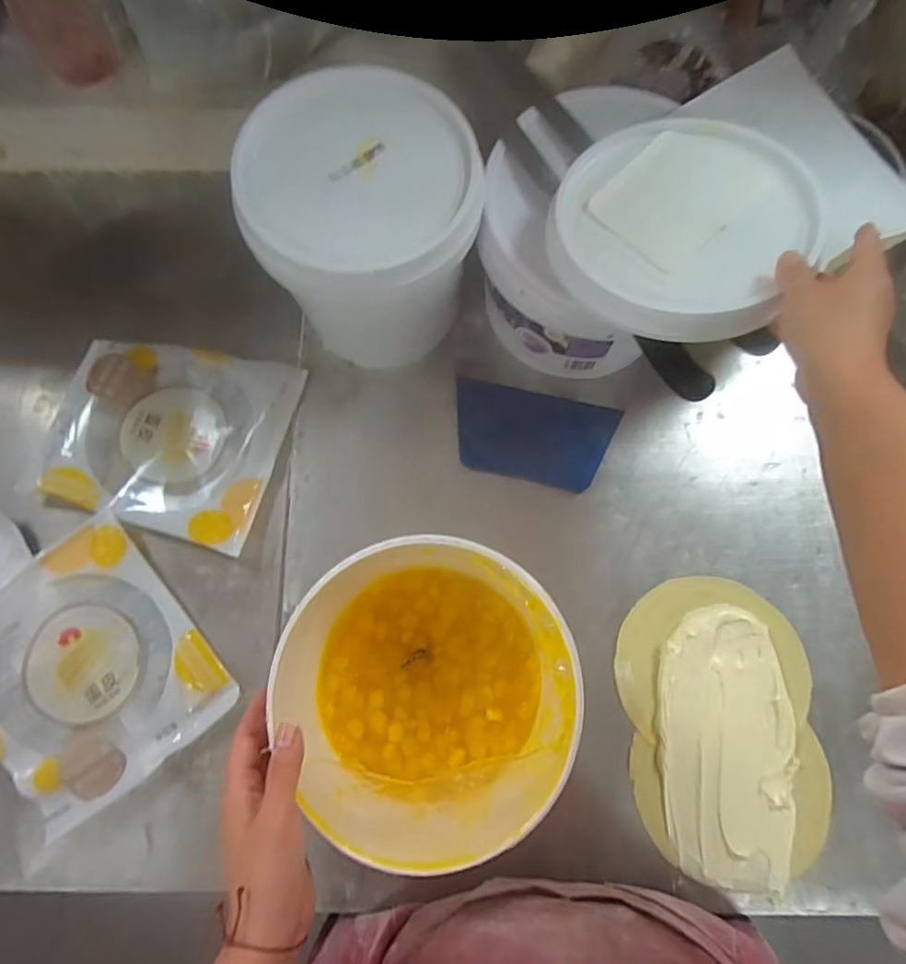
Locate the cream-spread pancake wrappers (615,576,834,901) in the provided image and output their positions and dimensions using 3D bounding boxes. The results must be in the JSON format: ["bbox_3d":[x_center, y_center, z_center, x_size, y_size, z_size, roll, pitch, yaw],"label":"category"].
[{"bbox_3d":[0.253,0.230,0.515,0.176,0.023,0.261,-4,76,-1],"label":"cream-spread pancake wrappers"}]

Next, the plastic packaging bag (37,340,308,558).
[{"bbox_3d":[-0.293,-0.055,0.576,0.222,0.045,0.204,16,76,4],"label":"plastic packaging bag"}]

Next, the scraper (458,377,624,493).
[{"bbox_3d":[0.085,-0.052,0.589,0.170,0.010,0.101,13,76,3],"label":"scraper"}]

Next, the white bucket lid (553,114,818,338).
[{"bbox_3d":[0.179,-0.201,0.422,0.190,0.026,0.188,-2,74,6],"label":"white bucket lid"}]

